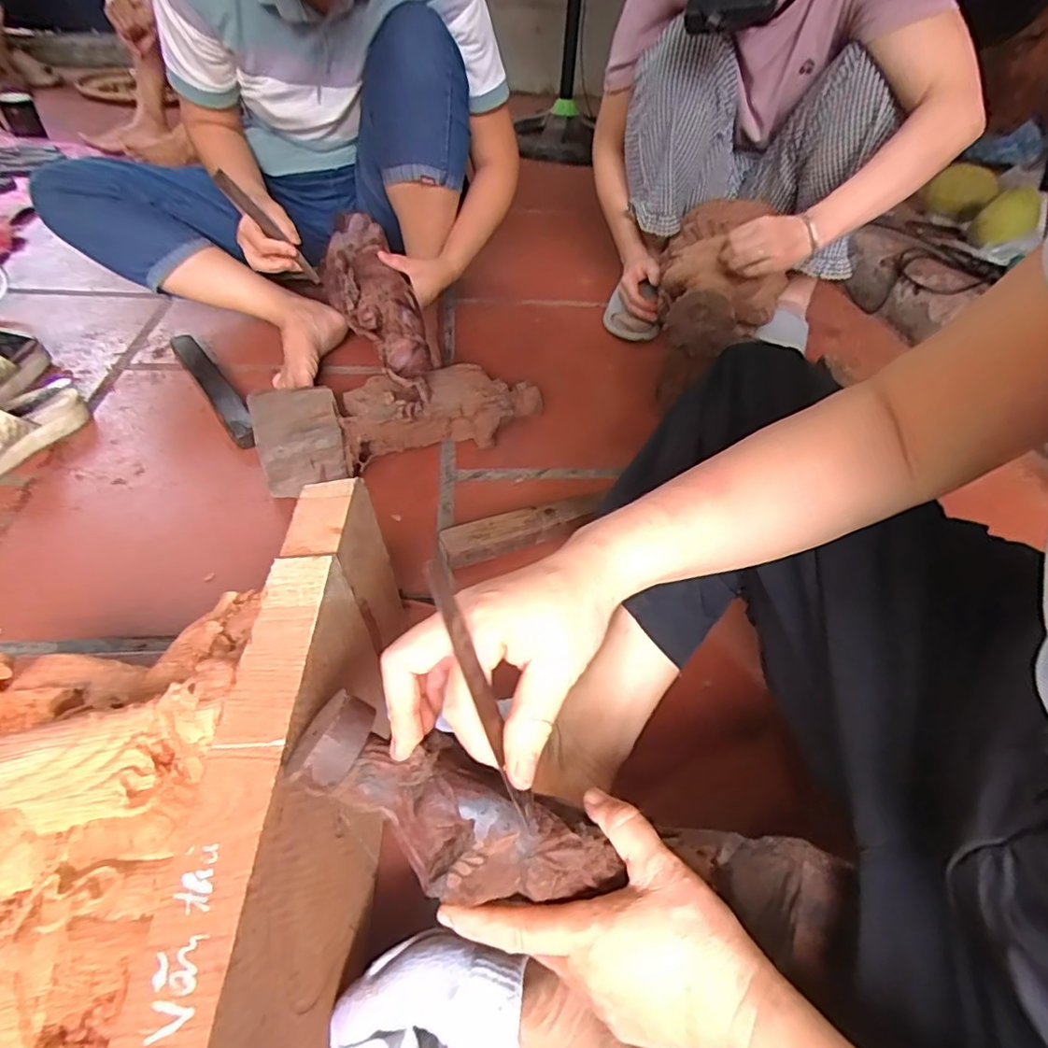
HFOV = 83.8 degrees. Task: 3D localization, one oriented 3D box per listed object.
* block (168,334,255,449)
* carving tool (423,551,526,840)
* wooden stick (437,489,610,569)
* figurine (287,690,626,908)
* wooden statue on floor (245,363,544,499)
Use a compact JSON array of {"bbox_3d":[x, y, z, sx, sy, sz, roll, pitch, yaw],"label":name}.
[{"bbox_3d":[-0.456,-0.202,0.860,0.039,0.028,0.296,-27,53,-28],"label":"block"},{"bbox_3d":[-0.019,0.079,0.268,0.012,0.138,0.010,-25,17,-24],"label":"carving tool"},{"bbox_3d":[0.007,0.004,0.712,0.223,0.036,0.049,-17,49,-20],"label":"wooden stick"},{"bbox_3d":[-0.035,0.149,0.296,0.168,0.050,0.059,28,49,-3],"label":"figurine"},{"bbox_3d":[-0.156,-0.146,0.783,0.377,0.110,0.134,-15,49,-19],"label":"wooden statue on floor"}]

